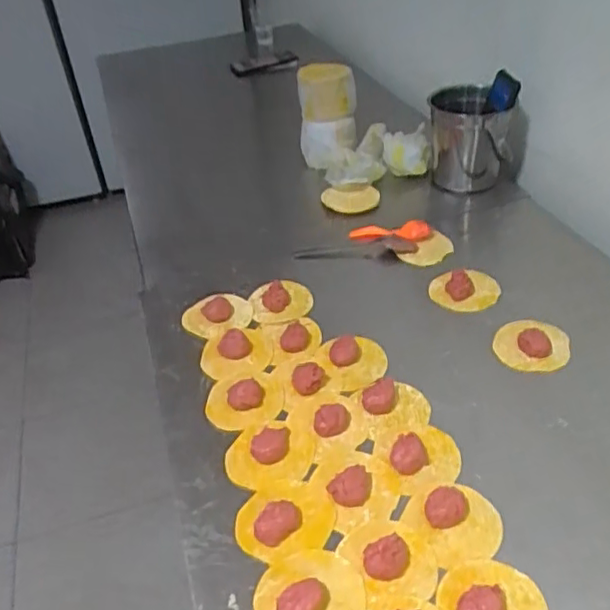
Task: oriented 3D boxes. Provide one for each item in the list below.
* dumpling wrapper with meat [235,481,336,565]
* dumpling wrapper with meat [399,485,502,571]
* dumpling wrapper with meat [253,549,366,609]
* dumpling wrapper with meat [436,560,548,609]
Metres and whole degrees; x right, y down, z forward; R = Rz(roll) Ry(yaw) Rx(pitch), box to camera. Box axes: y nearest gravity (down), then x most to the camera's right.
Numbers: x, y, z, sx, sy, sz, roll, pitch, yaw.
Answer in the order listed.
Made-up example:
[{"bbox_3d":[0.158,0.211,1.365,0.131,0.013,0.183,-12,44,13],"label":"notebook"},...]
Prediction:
[{"bbox_3d":[-0.018,0.187,0.552,0.086,0.020,0.068,-12,40,-5],"label":"dumpling wrapper with meat"},{"bbox_3d":[0.129,0.186,0.539,0.079,0.020,0.069,-13,41,-7],"label":"dumpling wrapper with meat"},{"bbox_3d":[0.004,0.227,0.496,0.080,0.023,0.081,-4,40,3],"label":"dumpling wrapper with meat"},{"bbox_3d":[0.146,0.226,0.475,0.070,0.021,0.077,-19,42,-14],"label":"dumpling wrapper with meat"}]

